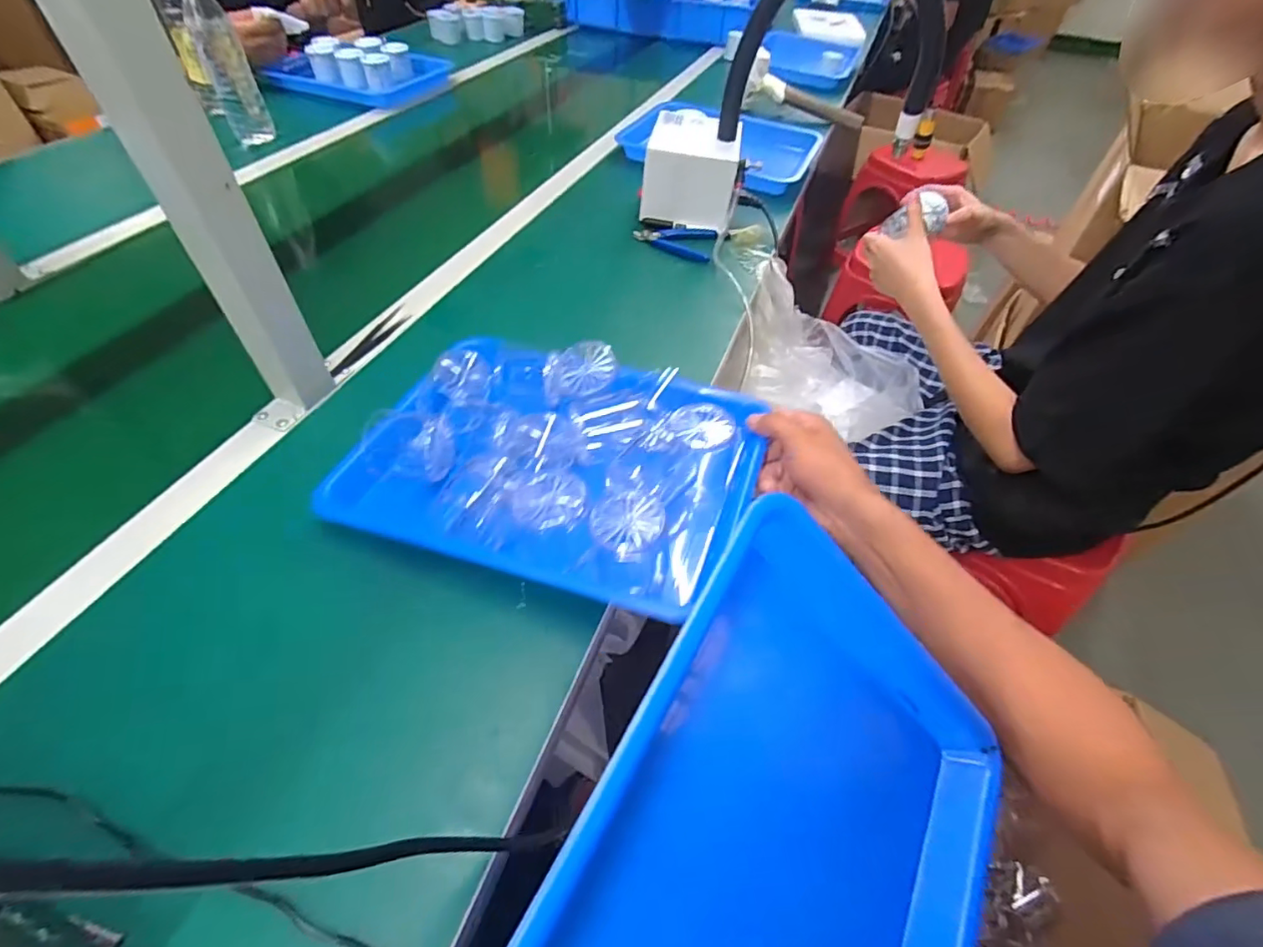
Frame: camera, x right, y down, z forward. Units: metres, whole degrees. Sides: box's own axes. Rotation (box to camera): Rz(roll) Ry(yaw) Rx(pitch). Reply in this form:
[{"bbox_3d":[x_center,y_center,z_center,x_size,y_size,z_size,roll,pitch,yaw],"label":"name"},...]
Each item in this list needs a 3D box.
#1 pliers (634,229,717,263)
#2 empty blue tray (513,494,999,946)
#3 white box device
[{"bbox_3d":[0.062,-0.338,0.799,0.114,0.012,0.072,15,50,9],"label":"pliers"},{"bbox_3d":[0.054,0.203,0.241,0.242,0.064,0.324,48,59,-21],"label":"empty blue tray"},{"bbox_3d":[0.092,-0.453,0.831,0.125,0.105,0.161,10,50,4],"label":"white box device"}]

